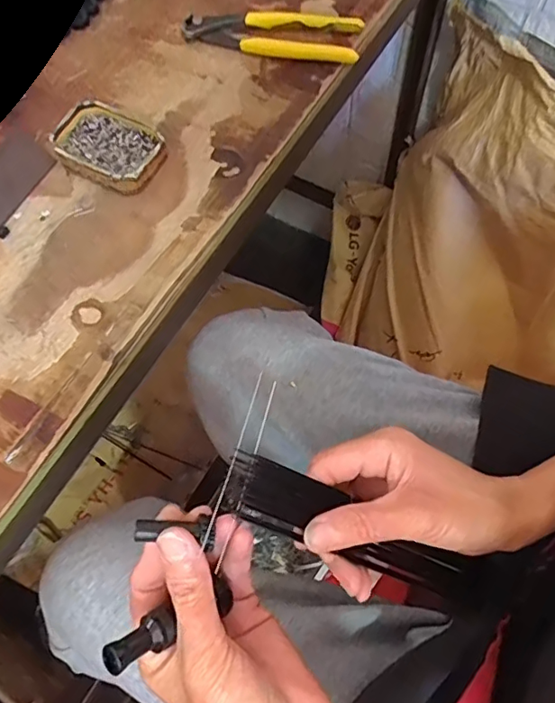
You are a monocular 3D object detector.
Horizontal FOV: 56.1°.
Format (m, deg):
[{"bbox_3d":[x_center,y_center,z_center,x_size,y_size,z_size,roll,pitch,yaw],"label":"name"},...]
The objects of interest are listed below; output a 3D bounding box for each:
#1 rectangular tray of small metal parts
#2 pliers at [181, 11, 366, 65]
[{"bbox_3d":[-0.142,-0.172,0.440,0.096,0.020,0.065,28,71,14],"label":"rectangular tray of small metal parts"},{"bbox_3d":[-0.006,-0.294,0.481,0.162,0.020,0.051,11,67,8],"label":"pliers"}]

